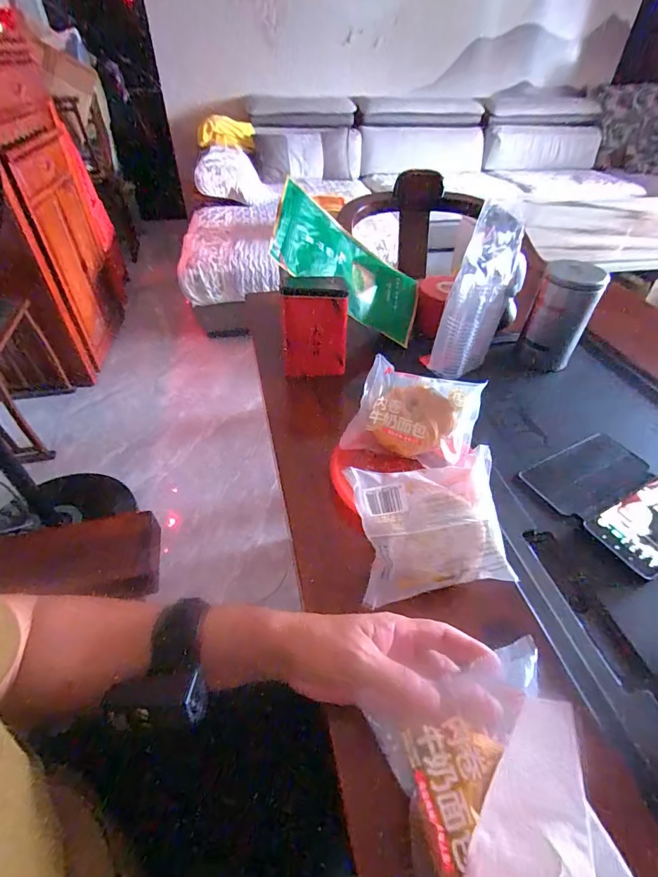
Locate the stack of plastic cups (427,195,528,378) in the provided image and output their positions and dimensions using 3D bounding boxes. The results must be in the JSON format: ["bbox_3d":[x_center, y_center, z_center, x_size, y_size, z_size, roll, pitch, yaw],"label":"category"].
[{"bbox_3d":[0.222,-0.212,0.607,0.079,0.235,0.087,20,47,18],"label":"stack of plastic cups"}]

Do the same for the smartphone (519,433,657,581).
[{"bbox_3d":[0.344,0.064,0.481,0.165,0.009,0.163,-21,49,-22],"label":"smartphone"}]

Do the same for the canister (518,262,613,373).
[{"bbox_3d":[0.364,-0.197,0.647,0.082,0.150,0.072,23,48,20],"label":"canister"}]

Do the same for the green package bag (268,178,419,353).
[{"bbox_3d":[0.038,-0.282,0.662,0.273,0.052,0.171,27,58,-30],"label":"green package bag"}]

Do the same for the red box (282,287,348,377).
[{"bbox_3d":[-0.020,-0.147,0.581,0.087,0.125,0.024,4,44,2],"label":"red box"}]

